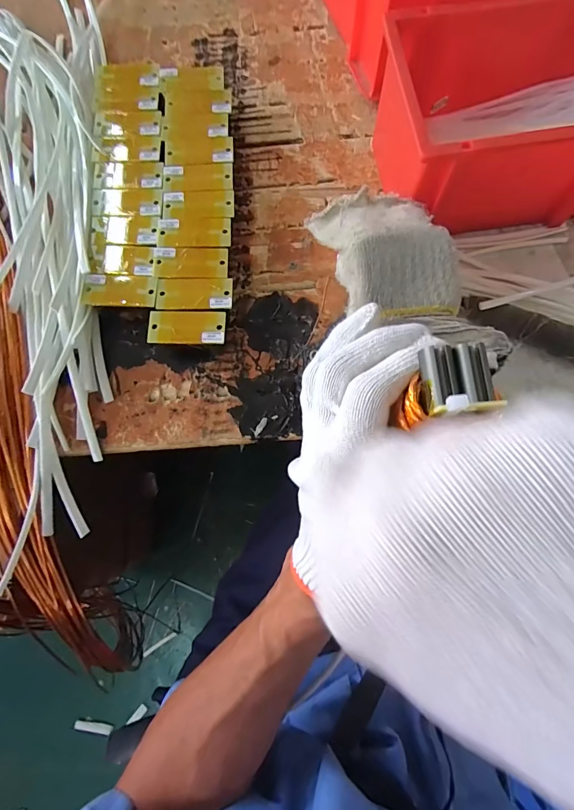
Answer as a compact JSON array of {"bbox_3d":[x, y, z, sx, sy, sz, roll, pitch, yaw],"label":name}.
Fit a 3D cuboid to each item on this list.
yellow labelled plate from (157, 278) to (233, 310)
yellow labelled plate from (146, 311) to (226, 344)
[{"bbox_3d":[-0.087,-0.105,0.355,0.070,0.006,0.030,1,76,1],"label":"yellow labelled plate"},{"bbox_3d":[-0.092,-0.071,0.350,0.069,0.006,0.031,2,78,5],"label":"yellow labelled plate"}]

